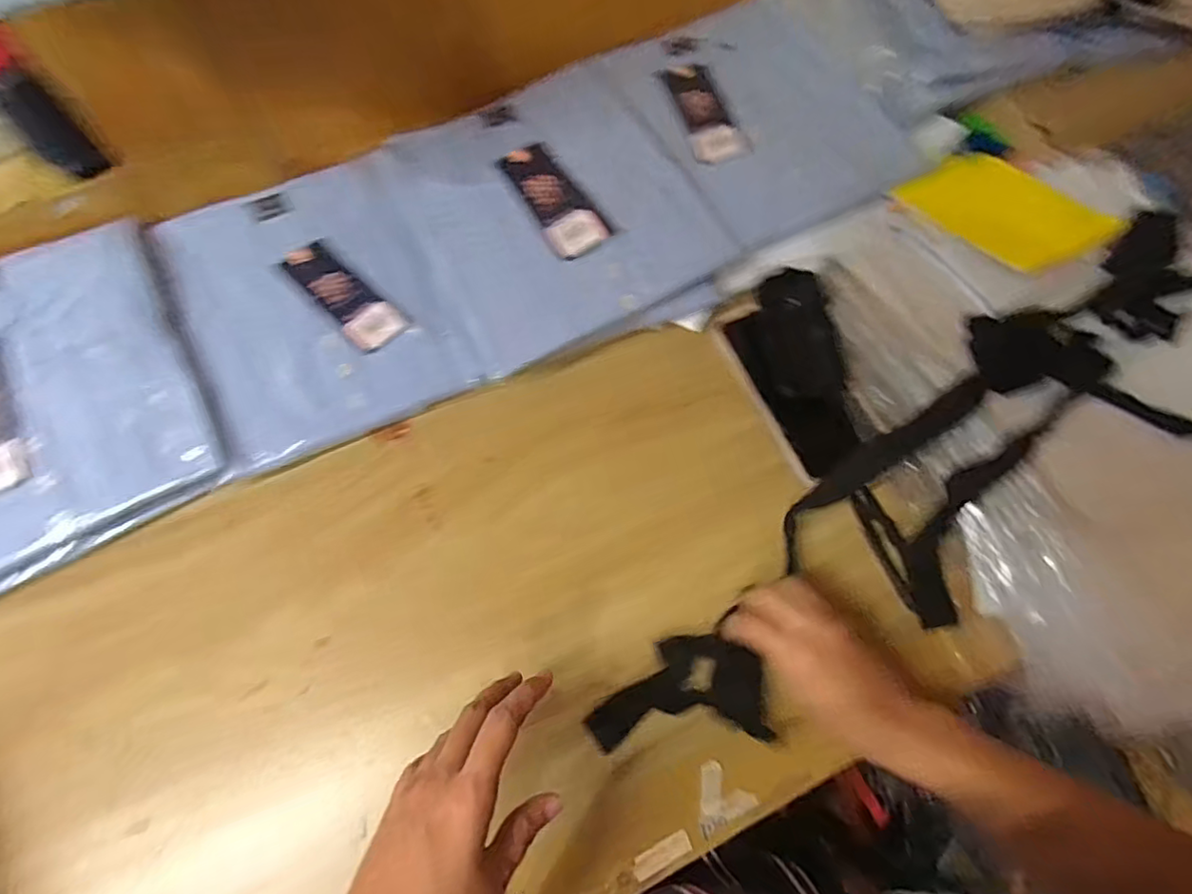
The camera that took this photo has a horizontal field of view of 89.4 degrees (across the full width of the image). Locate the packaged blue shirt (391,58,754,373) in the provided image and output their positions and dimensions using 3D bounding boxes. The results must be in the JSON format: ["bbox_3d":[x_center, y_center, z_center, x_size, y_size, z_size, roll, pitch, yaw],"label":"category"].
[{"bbox_3d":[-0.036,-0.202,0.496,0.212,0.028,0.247,-26,75,-10],"label":"packaged blue shirt"}]

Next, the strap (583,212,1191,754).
[{"bbox_3d":[0.244,0.041,0.418,0.555,0.056,0.148,-37,76,-6],"label":"strap"}]

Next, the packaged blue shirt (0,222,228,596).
[{"bbox_3d":[-0.415,-0.030,0.427,0.232,0.029,0.250,-32,75,-11],"label":"packaged blue shirt"}]

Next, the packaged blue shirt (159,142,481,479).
[{"bbox_3d":[-0.224,-0.119,0.480,0.189,0.024,0.254,-24,74,-9],"label":"packaged blue shirt"}]

